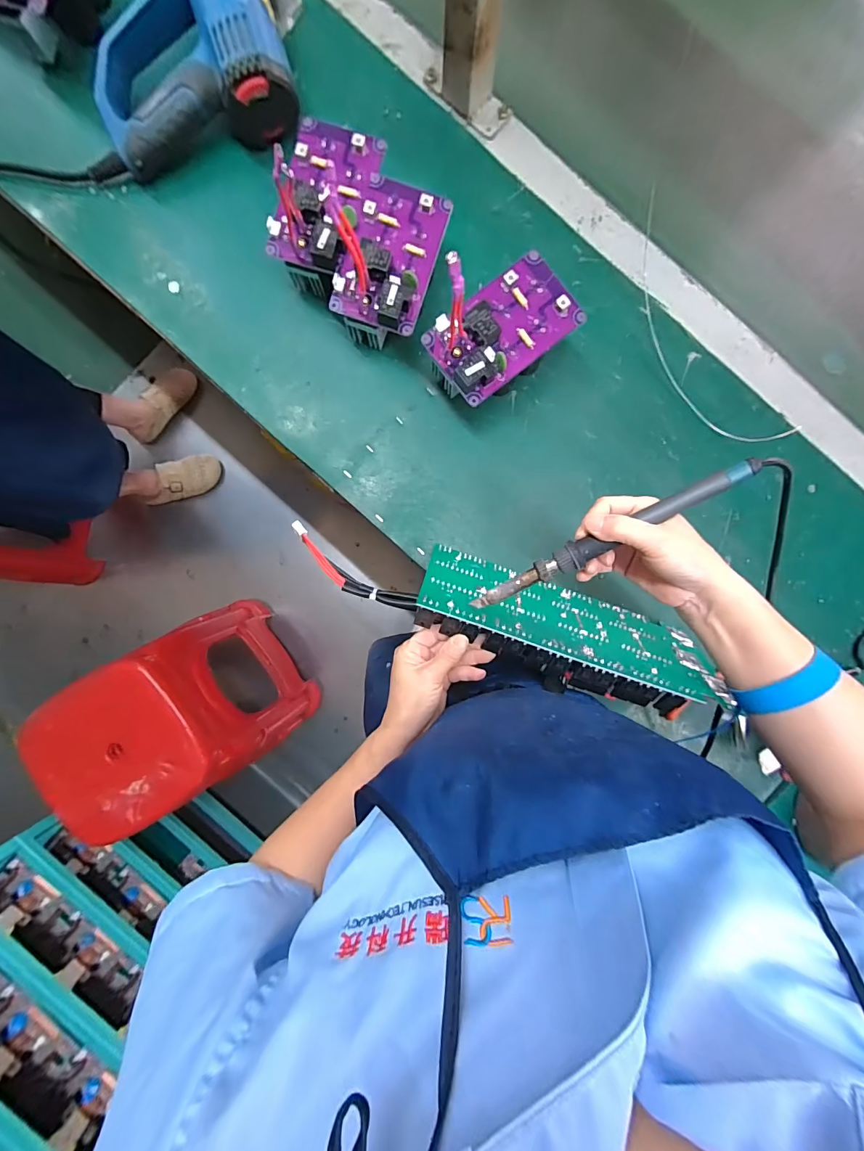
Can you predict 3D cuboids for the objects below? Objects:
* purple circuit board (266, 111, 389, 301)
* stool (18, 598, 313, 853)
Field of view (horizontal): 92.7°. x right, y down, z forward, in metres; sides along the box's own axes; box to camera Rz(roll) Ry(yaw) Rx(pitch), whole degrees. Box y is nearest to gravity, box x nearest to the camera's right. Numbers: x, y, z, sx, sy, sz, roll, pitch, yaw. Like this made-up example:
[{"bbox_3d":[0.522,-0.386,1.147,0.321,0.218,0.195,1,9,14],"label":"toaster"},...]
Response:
[{"bbox_3d":[-0.107,-0.367,0.417,0.089,0.076,0.147,22,90,-1],"label":"purple circuit board"},{"bbox_3d":[-0.528,0.287,0.924,0.310,0.461,0.338,-31,90,0],"label":"stool"}]

